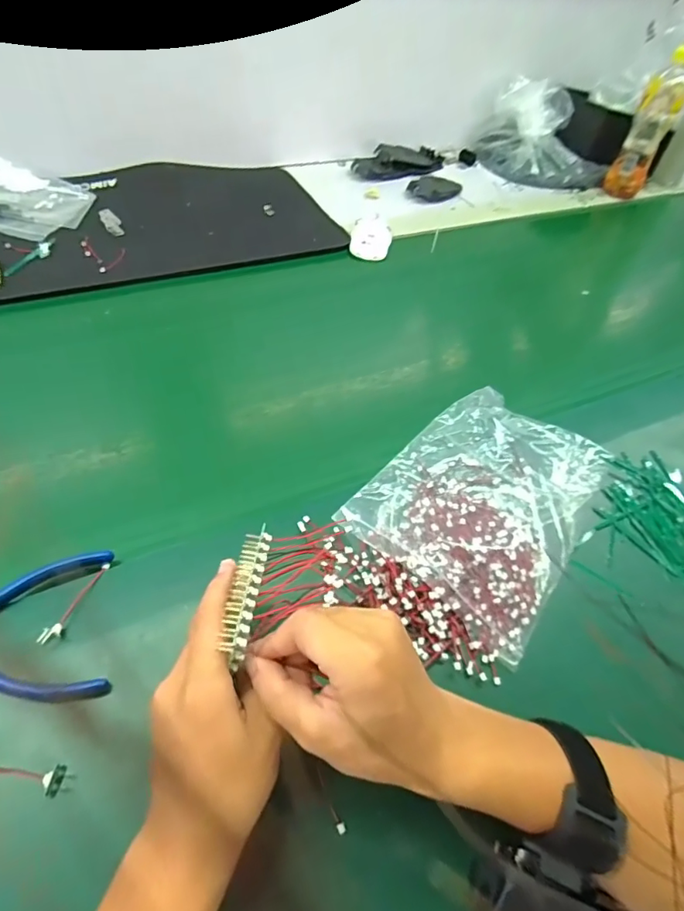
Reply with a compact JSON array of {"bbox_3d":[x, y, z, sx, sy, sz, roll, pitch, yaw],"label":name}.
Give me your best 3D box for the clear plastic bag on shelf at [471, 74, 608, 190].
[{"bbox_3d":[0.381,-0.604,0.929,0.223,0.122,0.176,3,50,-4],"label":"clear plastic bag on shelf"}]

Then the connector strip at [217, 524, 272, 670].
[{"bbox_3d":[-0.055,0.078,0.283,0.016,0.015,0.079,7,49,-1],"label":"connector strip"}]

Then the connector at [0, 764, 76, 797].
[{"bbox_3d":[-0.195,0.188,0.294,0.066,0.018,0.015,10,50,2],"label":"connector"}]

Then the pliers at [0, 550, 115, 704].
[{"bbox_3d":[-0.228,0.120,0.334,0.132,0.014,0.095,-9,52,-14],"label":"pliers"}]

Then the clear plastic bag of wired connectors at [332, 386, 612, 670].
[{"bbox_3d":[0.132,0.031,0.440,0.164,0.029,0.231,33,54,20],"label":"clear plastic bag of wired connectors"}]

